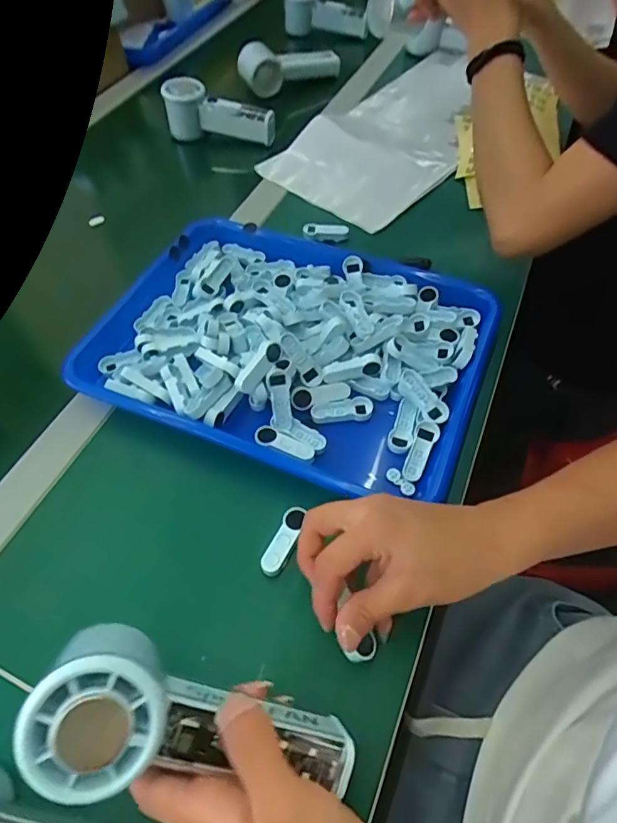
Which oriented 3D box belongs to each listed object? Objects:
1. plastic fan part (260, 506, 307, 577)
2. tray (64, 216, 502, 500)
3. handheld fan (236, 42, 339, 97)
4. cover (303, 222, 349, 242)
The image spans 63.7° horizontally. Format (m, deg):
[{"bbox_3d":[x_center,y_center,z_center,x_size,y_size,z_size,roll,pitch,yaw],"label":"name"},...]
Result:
[{"bbox_3d":[-0.017,0.092,0.352,0.017,0.010,0.050,19,58,15],"label":"plastic fan part"},{"bbox_3d":[-0.015,-0.060,0.443,0.323,0.048,0.241,19,58,15],"label":"tray"},{"bbox_3d":[-0.031,-0.483,0.700,0.143,0.061,0.045,14,57,12],"label":"handheld fan"},{"bbox_3d":[0.019,-0.199,0.547,0.049,0.013,0.015,11,56,10],"label":"cover"}]

